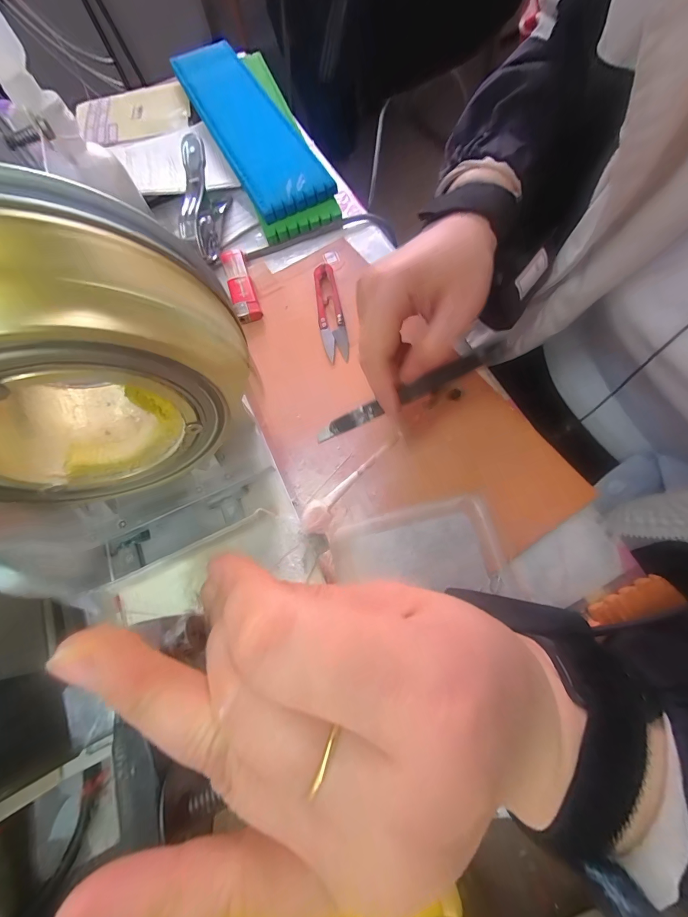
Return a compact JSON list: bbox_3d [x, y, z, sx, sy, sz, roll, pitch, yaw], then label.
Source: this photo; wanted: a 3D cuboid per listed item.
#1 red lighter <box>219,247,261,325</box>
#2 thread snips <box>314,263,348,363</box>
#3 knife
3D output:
[{"bbox_3d":[-0.100,-0.168,0.326,0.022,0.012,0.093,-20,69,-2],"label":"red lighter"},{"bbox_3d":[-0.013,-0.131,0.306,0.022,0.012,0.099,-12,69,1],"label":"thread snips"},{"bbox_3d":[0.043,-0.044,0.230,0.134,0.009,0.011,-25,71,6],"label":"knife"}]

